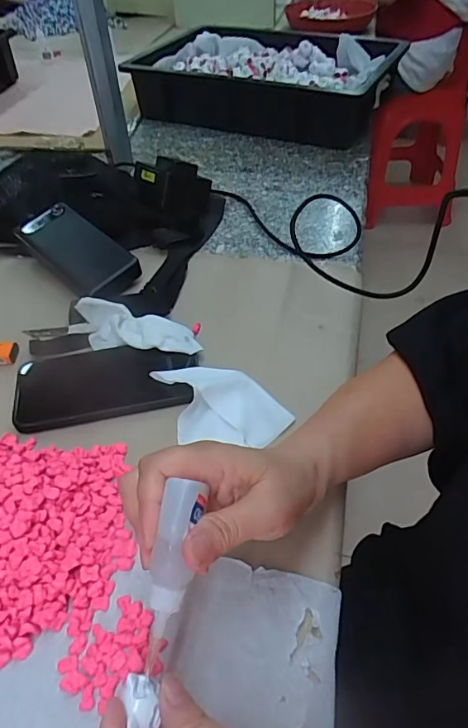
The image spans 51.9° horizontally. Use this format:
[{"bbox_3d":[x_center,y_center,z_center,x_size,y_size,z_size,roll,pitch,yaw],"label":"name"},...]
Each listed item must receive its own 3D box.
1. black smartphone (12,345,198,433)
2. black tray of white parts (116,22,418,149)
[{"bbox_3d":[-0.117,0.013,0.434,0.156,0.013,0.081,-9,45,-6],"label":"black smartphone"},{"bbox_3d":[0.062,-0.540,0.921,0.436,0.096,0.329,21,50,21],"label":"black tray of white parts"}]

